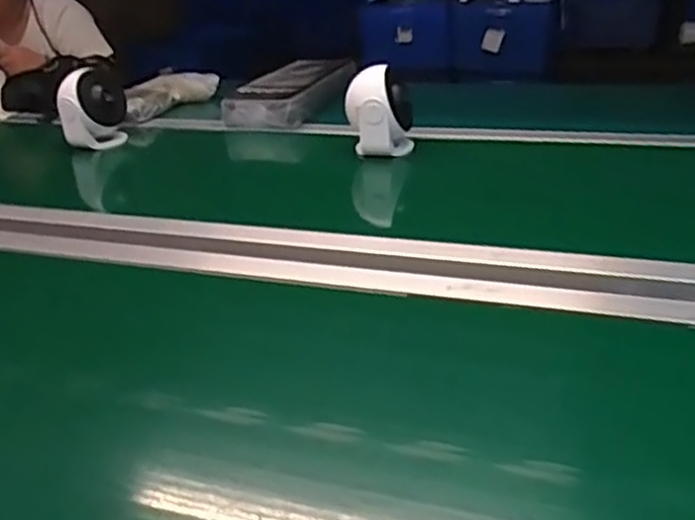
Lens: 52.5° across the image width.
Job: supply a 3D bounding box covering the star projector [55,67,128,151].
[{"bbox_3d":[-0.441,-0.260,1.225,0.108,0.123,0.097,-18,26,-12],"label":"star projector"}]

